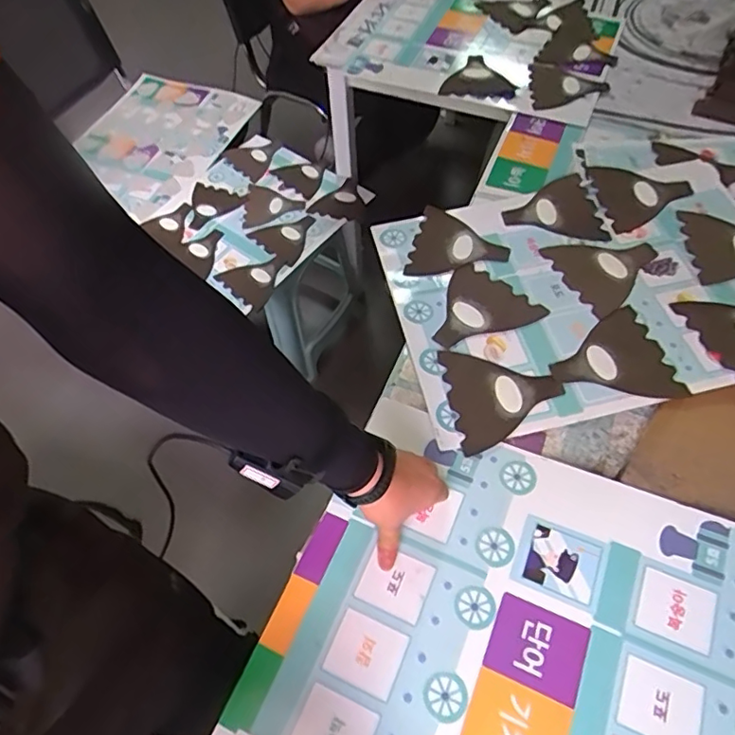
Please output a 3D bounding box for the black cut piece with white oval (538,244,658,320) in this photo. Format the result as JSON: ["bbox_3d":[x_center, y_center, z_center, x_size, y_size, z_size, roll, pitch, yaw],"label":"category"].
[{"bbox_3d":[0.329,-0.138,0.767,0.134,0.009,0.136,-22,55,-9],"label":"black cut piece with white oval"}]

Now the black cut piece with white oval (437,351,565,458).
[{"bbox_3d":[0.162,0.031,0.666,0.130,0.005,0.135,-9,56,-3],"label":"black cut piece with white oval"}]

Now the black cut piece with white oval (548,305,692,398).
[{"bbox_3d":[0.292,-0.006,0.680,0.132,0.008,0.133,-15,57,-4],"label":"black cut piece with white oval"}]

